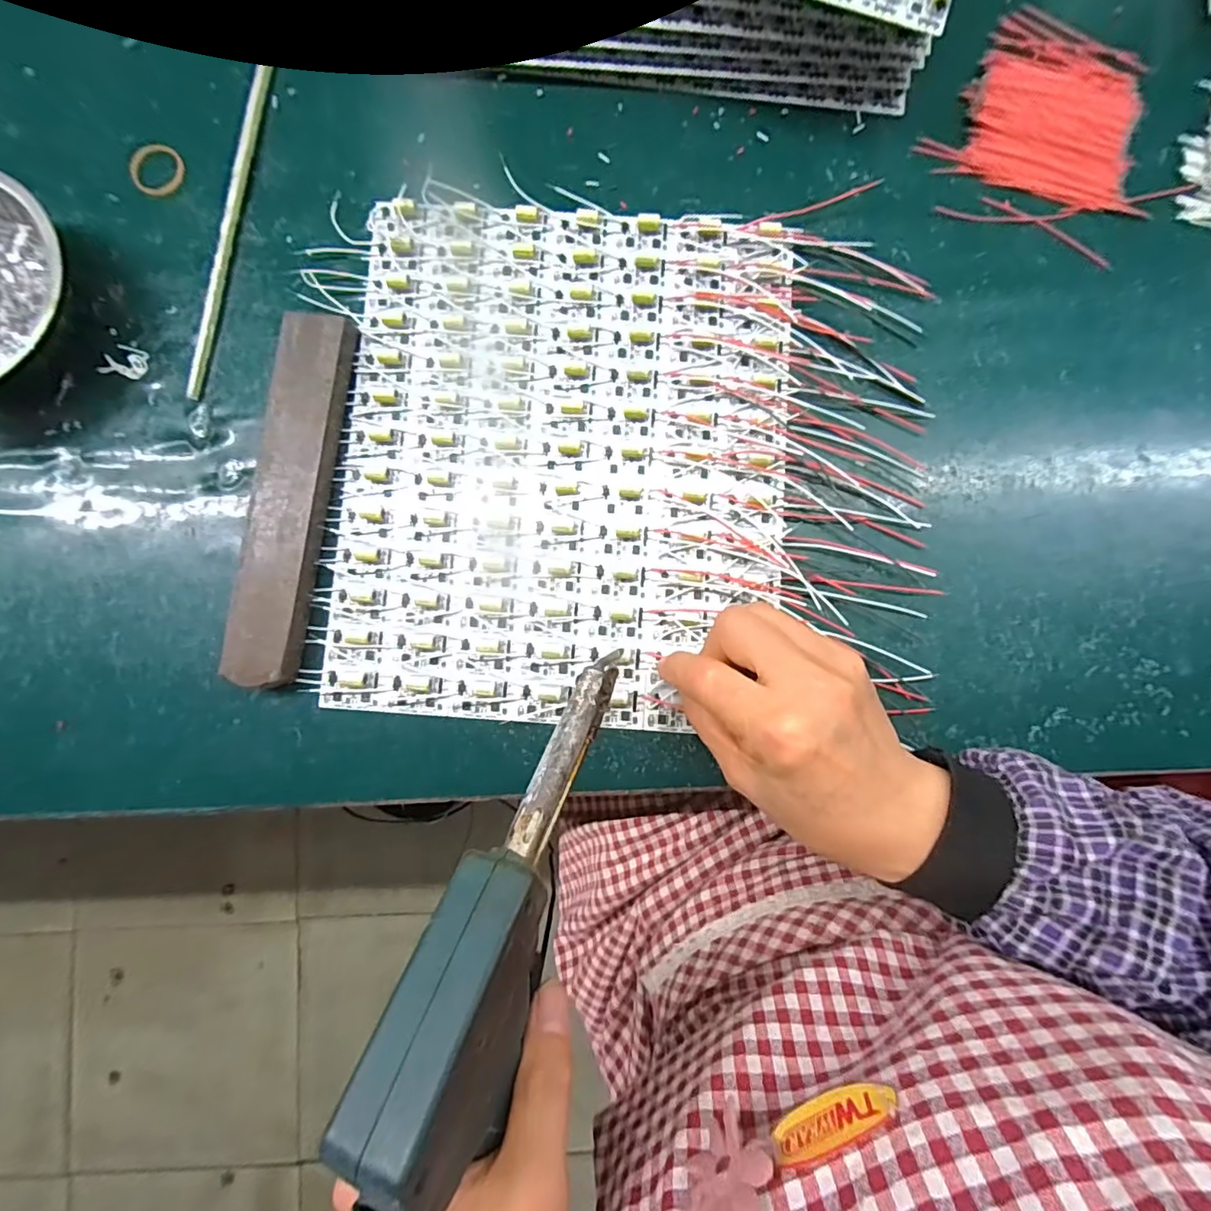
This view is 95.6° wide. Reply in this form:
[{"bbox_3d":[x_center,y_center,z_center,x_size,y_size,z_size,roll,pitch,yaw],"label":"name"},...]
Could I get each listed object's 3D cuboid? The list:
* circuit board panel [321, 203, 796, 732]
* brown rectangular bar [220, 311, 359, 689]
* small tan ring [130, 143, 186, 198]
[{"bbox_3d":[-0.022,-0.082,0.303,0.240,0.007,0.284,3,85,1],"label":"circuit board panel"},{"bbox_3d":[-0.168,-0.058,0.294,0.034,0.020,0.197,7,85,1],"label":"brown rectangular bar"},{"bbox_3d":[-0.263,-0.255,0.321,0.031,0.004,0.031,0,85,0],"label":"small tan ring"}]

